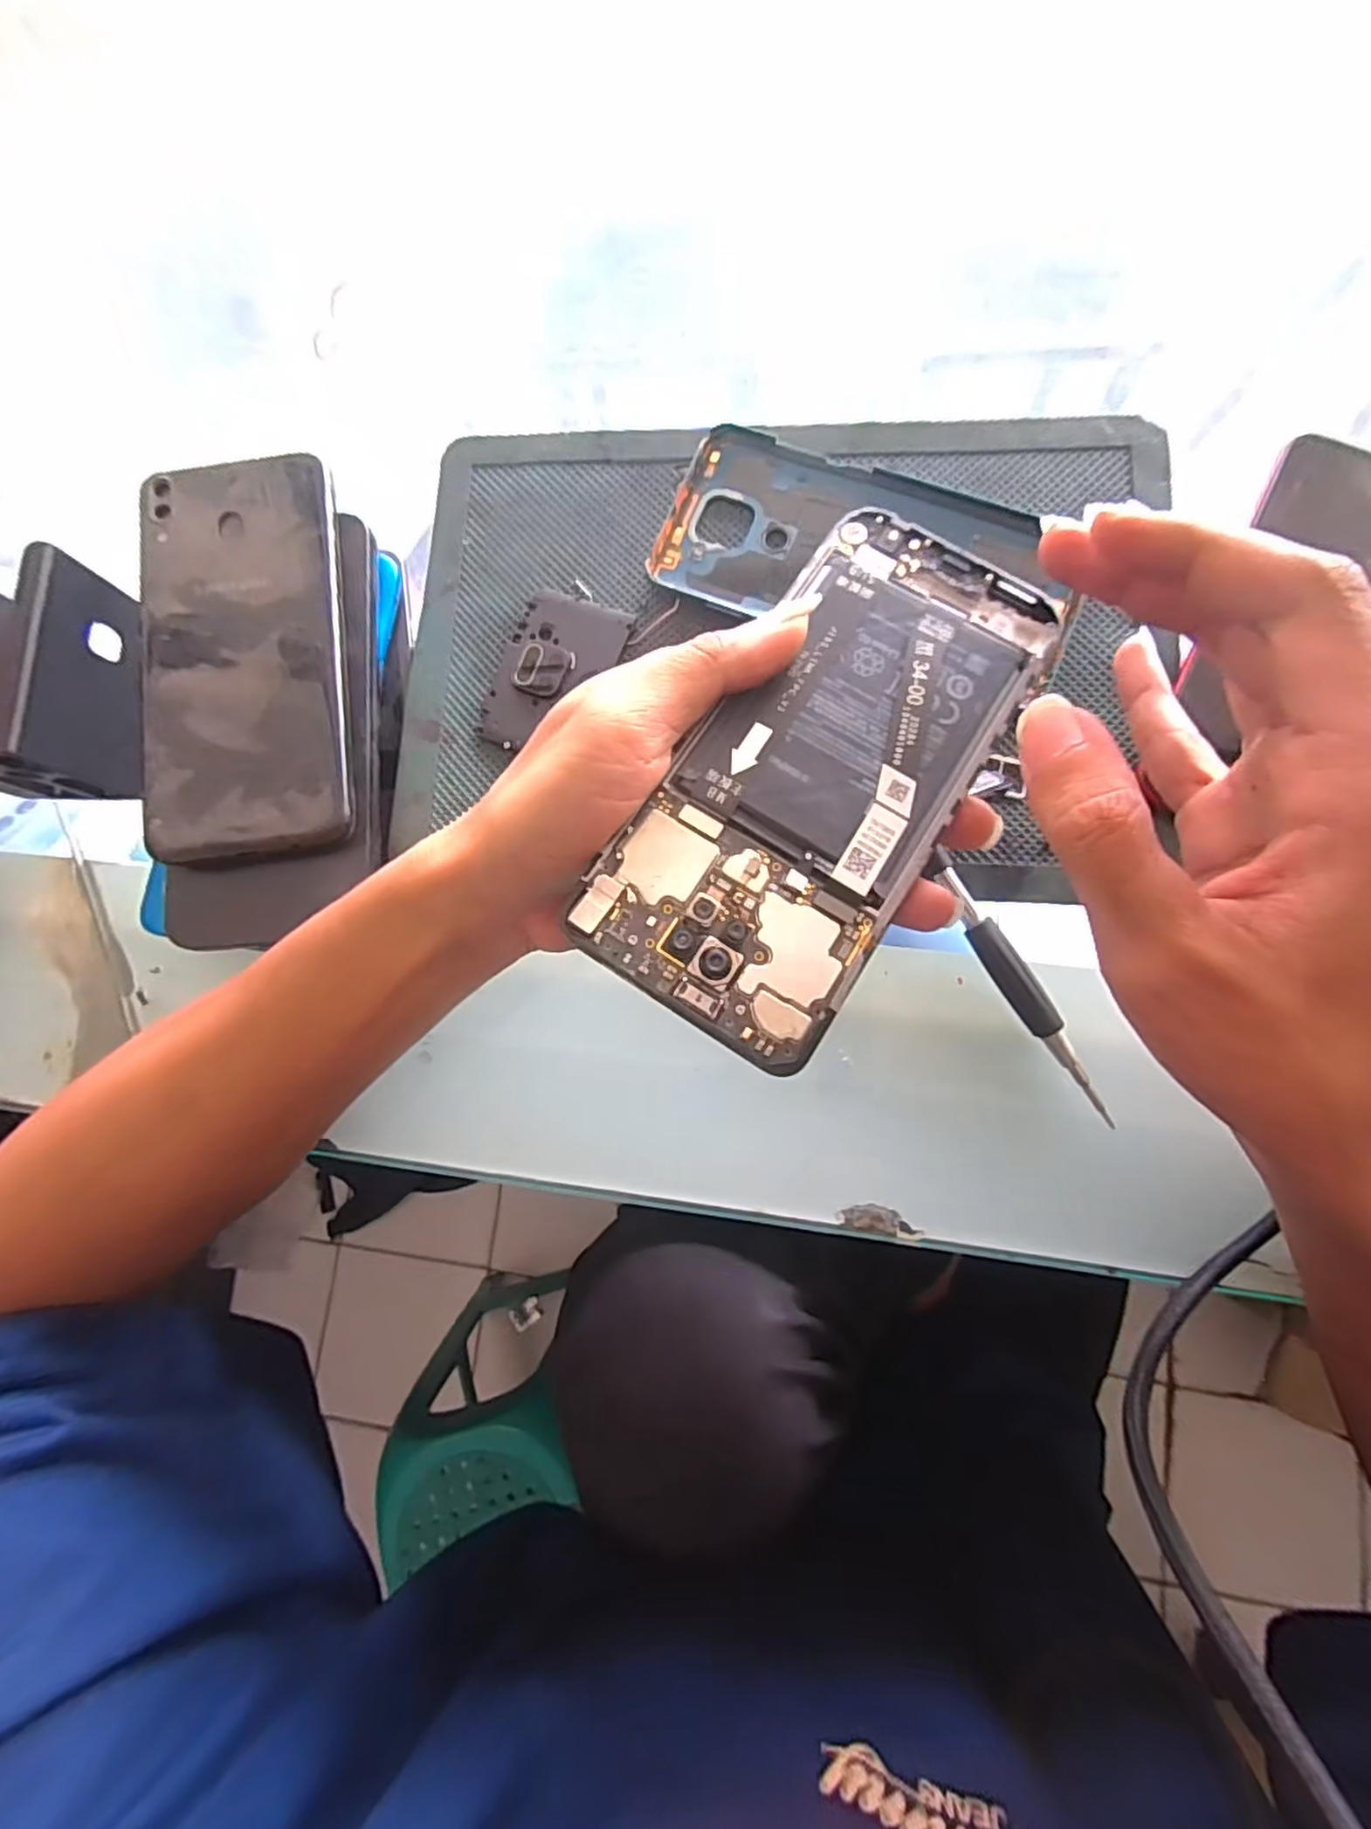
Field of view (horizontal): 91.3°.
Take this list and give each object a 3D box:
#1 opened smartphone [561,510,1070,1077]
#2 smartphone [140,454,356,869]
[{"bbox_3d":[0.040,-0.041,0.184,0.071,0.007,0.160,33,79,8],"label":"opened smartphone"},{"bbox_3d":[-0.162,-0.093,0.244,0.068,0.012,0.147,-7,82,4],"label":"smartphone"}]

